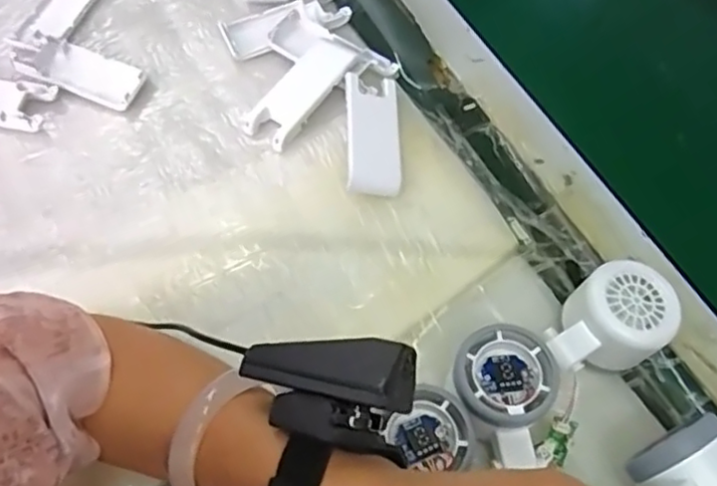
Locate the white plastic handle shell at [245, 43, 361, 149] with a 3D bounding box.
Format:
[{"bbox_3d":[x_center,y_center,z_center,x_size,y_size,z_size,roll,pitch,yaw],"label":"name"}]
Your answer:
[{"bbox_3d":[-0.043,-0.116,0.491,0.039,0.015,0.099,35,68,16],"label":"white plastic handle shell"}]

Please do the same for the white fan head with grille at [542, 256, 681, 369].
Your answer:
[{"bbox_3d":[0.153,0.053,0.399,0.082,0.051,0.056,-30,68,-14],"label":"white fan head with grille"}]

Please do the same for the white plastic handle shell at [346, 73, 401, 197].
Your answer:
[{"bbox_3d":[0.011,-0.081,0.475,0.038,0.014,0.099,-1,64,-1],"label":"white plastic handle shell"}]

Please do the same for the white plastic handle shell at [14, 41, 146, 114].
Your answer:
[{"bbox_3d":[-0.216,-0.135,0.504,0.094,0.012,0.041,17,65,8],"label":"white plastic handle shell"}]

